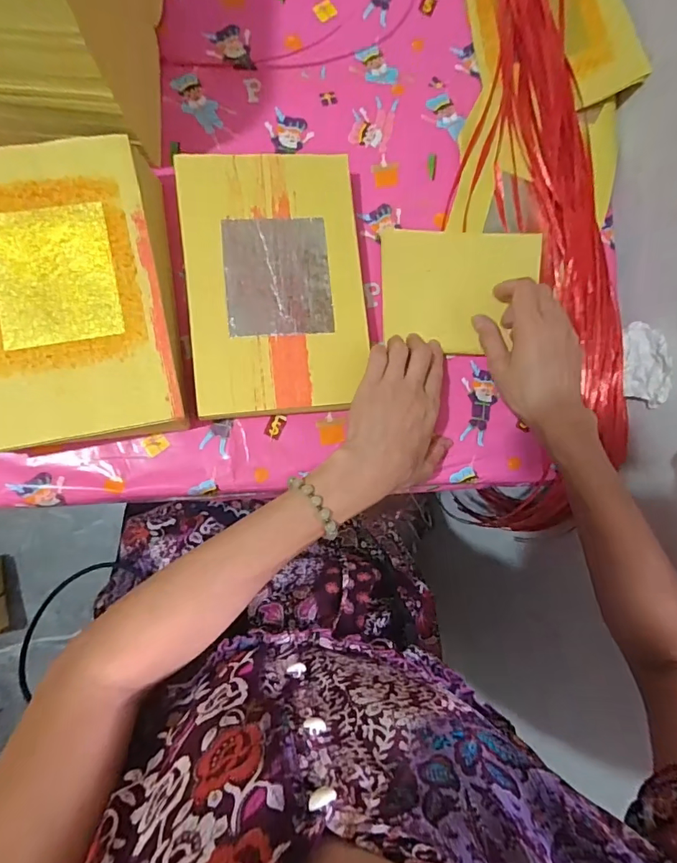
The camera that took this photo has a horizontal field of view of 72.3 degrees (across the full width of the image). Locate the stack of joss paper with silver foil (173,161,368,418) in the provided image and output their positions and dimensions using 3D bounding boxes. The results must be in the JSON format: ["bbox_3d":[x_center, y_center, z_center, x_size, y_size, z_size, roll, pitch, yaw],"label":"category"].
[{"bbox_3d":[-0.056,-0.131,0.423,0.152,0.040,0.229,-5,88,-9],"label":"stack of joss paper with silver foil"}]

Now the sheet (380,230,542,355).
[{"bbox_3d":[0.117,-0.138,0.450,0.150,0.009,0.121,2,82,4],"label":"sheet"}]

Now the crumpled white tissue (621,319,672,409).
[{"bbox_3d":[0.297,-0.066,0.451,0.028,0.044,0.082,-2,87,-9],"label":"crumpled white tissue"}]

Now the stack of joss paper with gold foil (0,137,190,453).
[{"bbox_3d":[-0.224,-0.106,0.386,0.167,0.055,0.231,-9,88,-9],"label":"stack of joss paper with gold foil"}]

